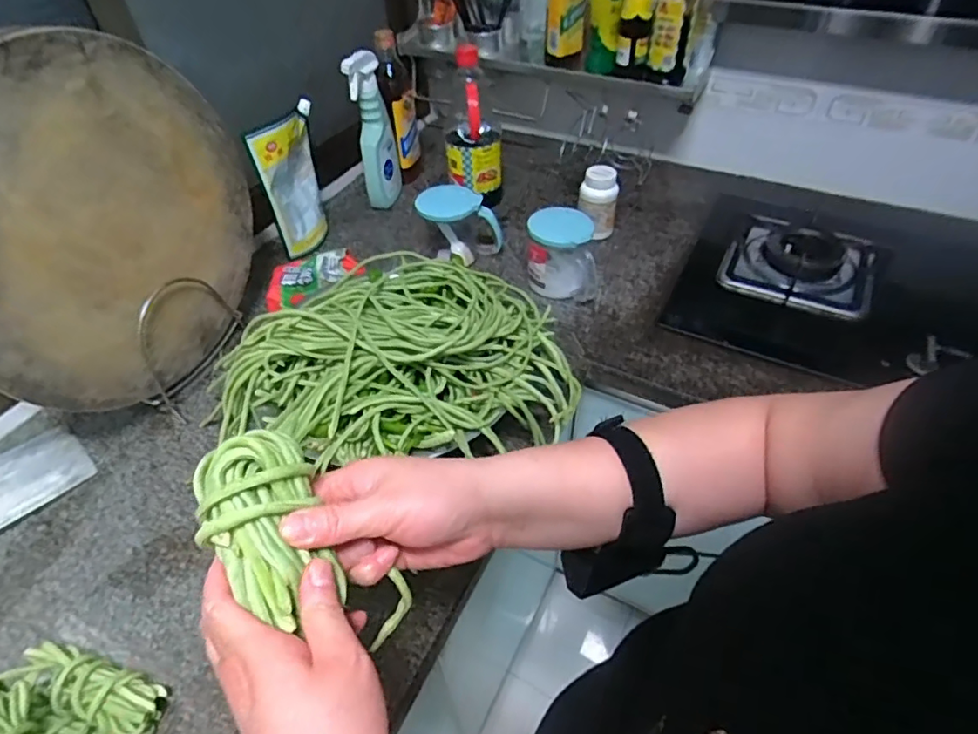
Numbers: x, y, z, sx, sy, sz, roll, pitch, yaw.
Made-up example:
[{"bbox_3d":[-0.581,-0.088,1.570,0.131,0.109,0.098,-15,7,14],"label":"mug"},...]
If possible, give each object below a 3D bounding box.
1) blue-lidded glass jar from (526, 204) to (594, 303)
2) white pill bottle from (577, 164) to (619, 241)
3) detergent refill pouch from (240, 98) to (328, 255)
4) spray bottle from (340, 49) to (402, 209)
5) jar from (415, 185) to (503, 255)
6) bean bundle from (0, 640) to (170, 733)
[{"bbox_3d":[0.107,-0.166,0.833,0.098,0.108,0.101,-1,46,1],"label":"blue-lidded glass jar"},{"bbox_3d":[0.178,-0.263,0.917,0.062,0.111,0.062,7,47,9],"label":"white pill bottle"},{"bbox_3d":[-0.311,-0.298,0.905,0.043,0.200,0.145,5,46,7],"label":"detergent refill pouch"},{"bbox_3d":[-0.206,-0.413,0.974,0.054,0.251,0.085,18,49,23],"label":"spray bottle"},{"bbox_3d":[-0.051,-0.231,0.903,0.123,0.104,0.095,-20,48,-16],"label":"jar"},{"bbox_3d":[-0.339,0.273,0.475,0.132,0.041,0.044,13,48,15],"label":"bean bundle"}]

